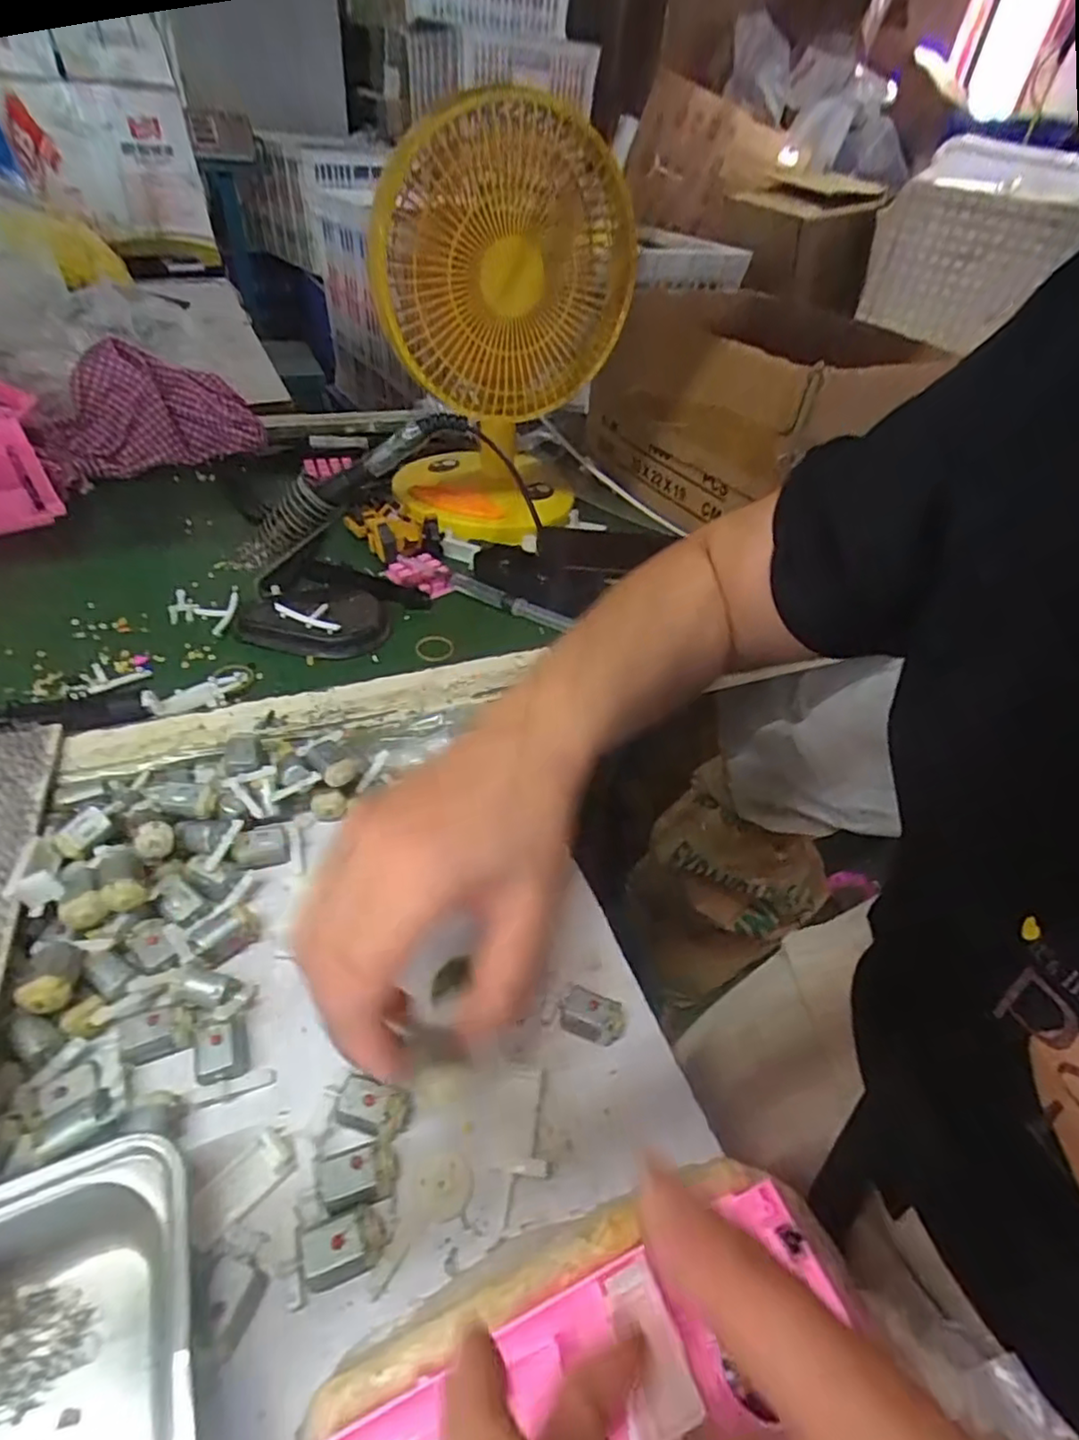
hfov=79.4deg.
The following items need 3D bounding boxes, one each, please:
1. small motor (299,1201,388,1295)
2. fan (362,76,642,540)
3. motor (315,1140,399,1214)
[{"bbox_3d":[-0.073,0.196,0.242,0.030,0.015,0.021,-11,45,-18],"label":"small motor"},{"bbox_3d":[-0.040,-0.355,0.604,0.198,0.309,0.202,-8,44,-15],"label":"fan"},{"bbox_3d":[-0.073,0.179,0.258,0.030,0.013,0.022,-14,46,-20],"label":"motor"}]

